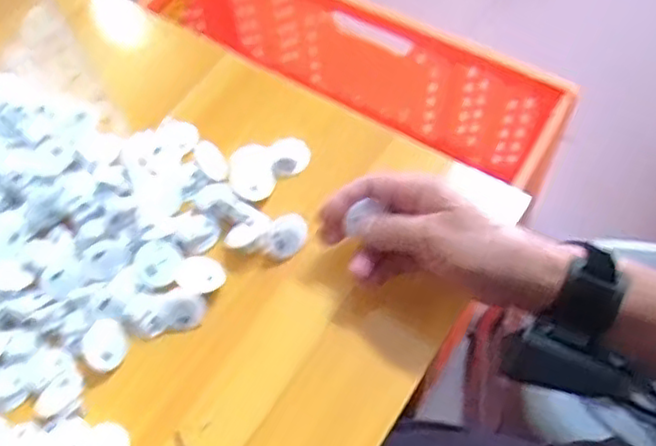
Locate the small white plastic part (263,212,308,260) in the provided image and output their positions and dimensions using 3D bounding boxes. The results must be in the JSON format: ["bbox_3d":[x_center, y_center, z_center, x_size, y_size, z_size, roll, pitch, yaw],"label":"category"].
[{"bbox_3d":[-0.032,0.010,0.511,0.034,0.018,0.026,-17,60,-8],"label":"small white plastic part"}]

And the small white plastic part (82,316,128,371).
[{"bbox_3d":[-0.155,0.084,0.472,0.030,0.004,0.033,36,61,-9],"label":"small white plastic part"}]

